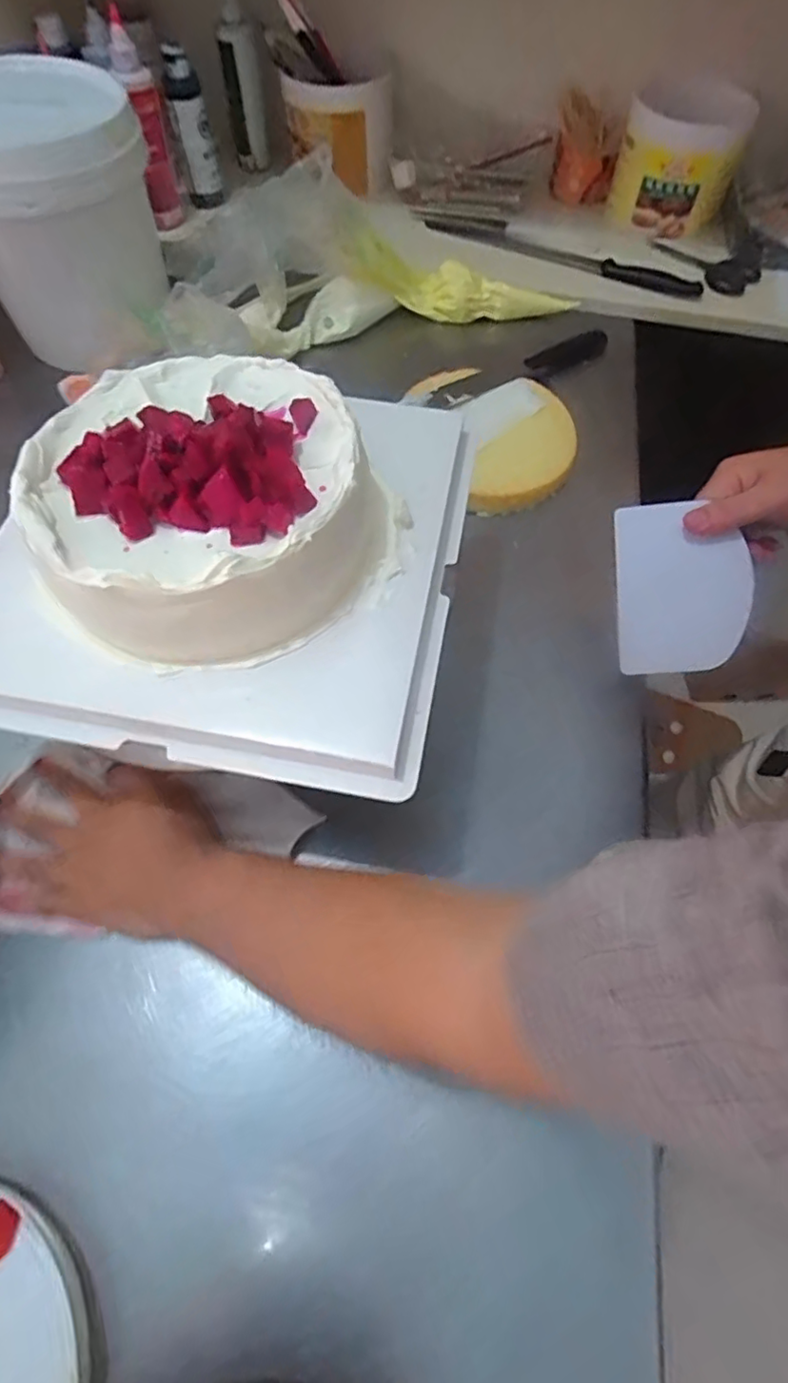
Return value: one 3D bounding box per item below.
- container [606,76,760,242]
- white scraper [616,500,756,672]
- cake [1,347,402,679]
[{"bbox_3d":[0.360,-0.679,0.752,0.144,0.116,0.140,20,64,10],"label":"container"},{"bbox_3d":[0.221,-0.079,0.455,0.095,0.006,0.126,-3,96,9],"label":"white scraper"},{"bbox_3d":[-0.105,-0.115,0.336,0.192,0.066,0.191,-39,69,-19],"label":"cake"}]

